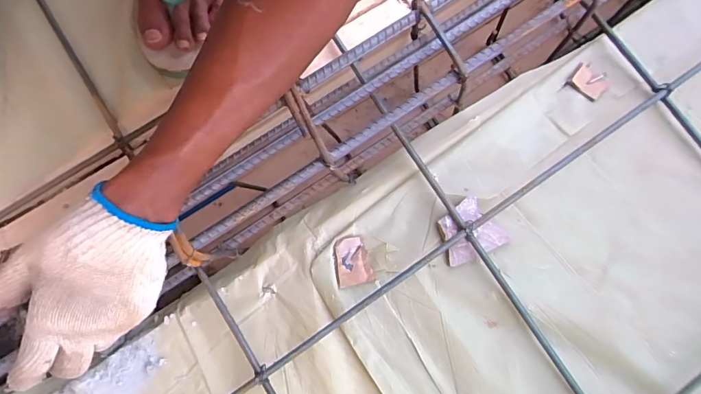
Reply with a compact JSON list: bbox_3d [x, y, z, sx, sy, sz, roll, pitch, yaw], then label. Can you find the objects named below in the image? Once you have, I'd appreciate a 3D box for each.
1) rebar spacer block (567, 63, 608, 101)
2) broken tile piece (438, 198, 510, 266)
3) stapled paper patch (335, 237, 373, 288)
[{"bbox_3d":[0.255,-0.124,0.467,0.036,0.013,0.035,39,80,8],"label":"rebar spacer block"},{"bbox_3d":[0.114,0.038,0.426,0.059,0.021,0.056,-38,80,-8],"label":"broken tile piece"},{"bbox_3d":[0.002,0.063,0.429,0.031,0.005,0.047,-11,78,-2],"label":"stapled paper patch"}]

